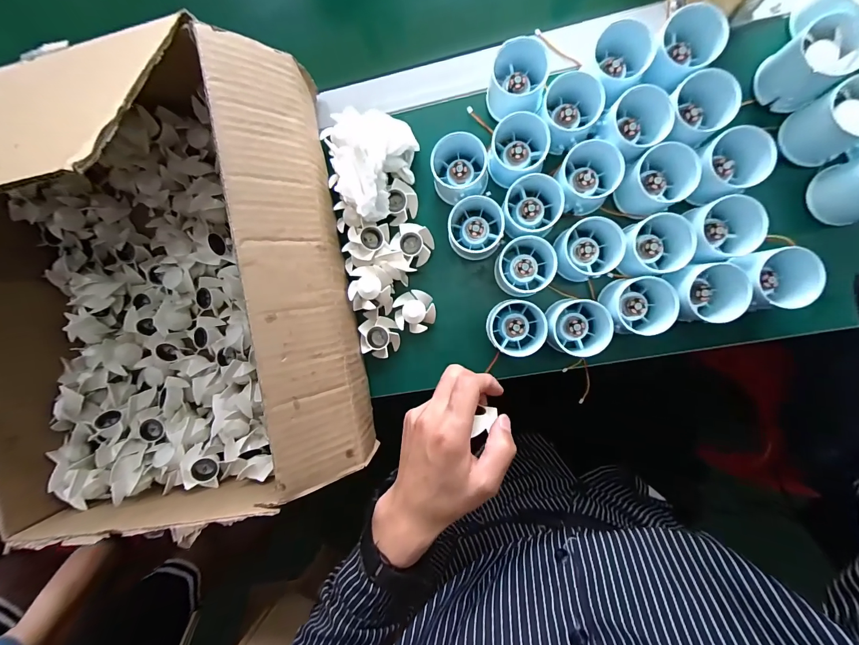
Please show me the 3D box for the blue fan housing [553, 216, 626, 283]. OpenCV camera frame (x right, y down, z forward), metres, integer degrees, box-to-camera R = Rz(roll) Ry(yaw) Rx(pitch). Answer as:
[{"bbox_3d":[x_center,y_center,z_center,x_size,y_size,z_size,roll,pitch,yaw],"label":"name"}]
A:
[{"bbox_3d":[0.151,-0.071,0.353,0.054,0.040,0.059,-7,90,8],"label":"blue fan housing"}]

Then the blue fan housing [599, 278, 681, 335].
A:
[{"bbox_3d":[0.194,-0.015,0.347,0.049,0.042,0.053,0,91,8],"label":"blue fan housing"}]

